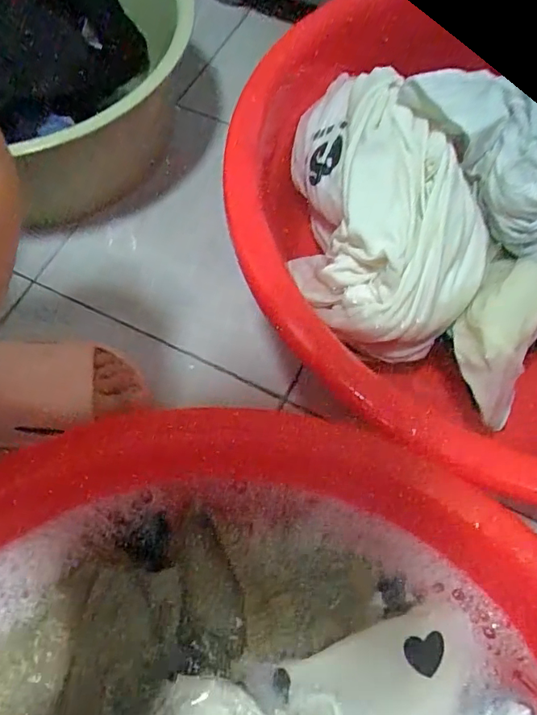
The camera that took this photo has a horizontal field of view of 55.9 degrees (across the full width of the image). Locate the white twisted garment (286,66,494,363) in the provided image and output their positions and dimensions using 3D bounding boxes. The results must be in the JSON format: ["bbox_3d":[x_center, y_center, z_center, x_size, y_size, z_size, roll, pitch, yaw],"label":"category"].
[{"bbox_3d":[0.093,-0.113,0.391,0.143,0.084,0.211,-1,69,1],"label":"white twisted garment"}]

